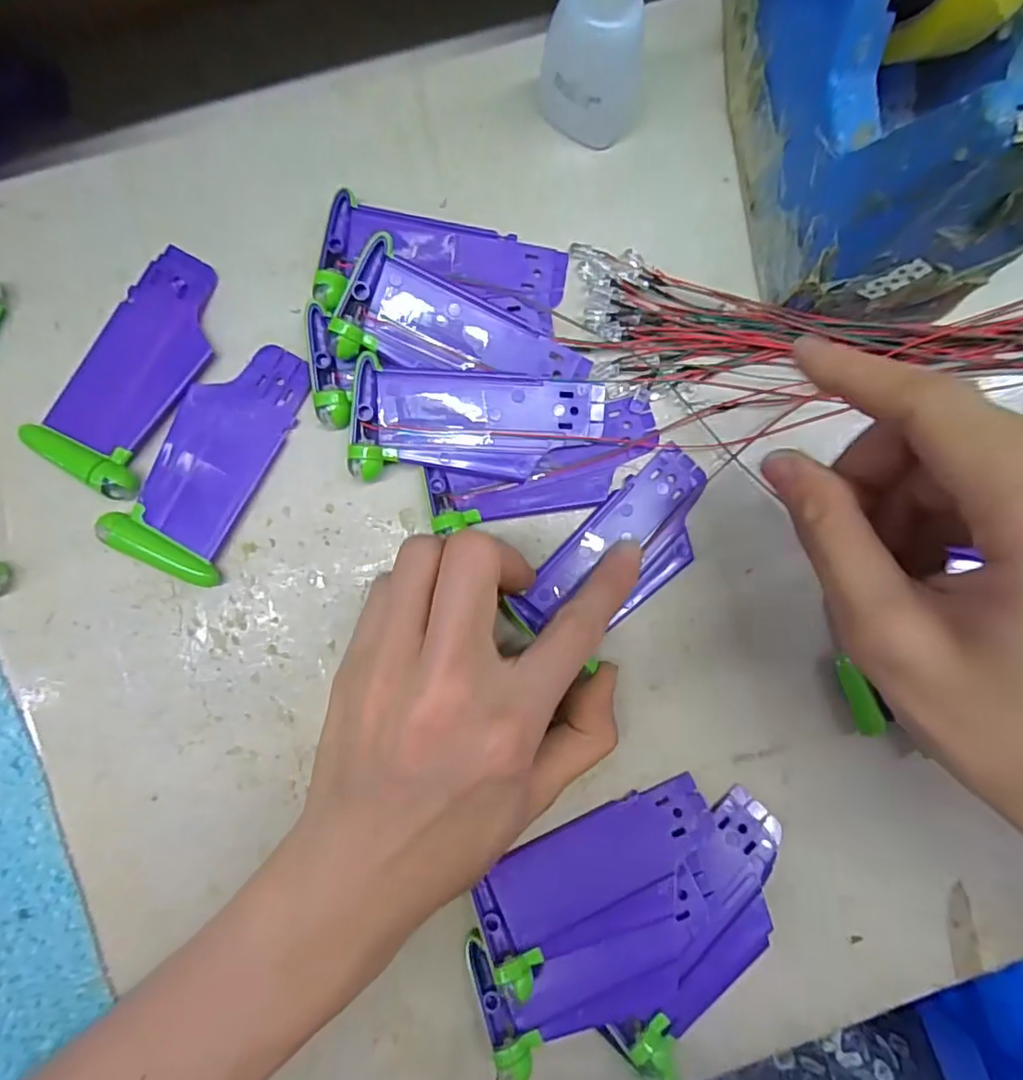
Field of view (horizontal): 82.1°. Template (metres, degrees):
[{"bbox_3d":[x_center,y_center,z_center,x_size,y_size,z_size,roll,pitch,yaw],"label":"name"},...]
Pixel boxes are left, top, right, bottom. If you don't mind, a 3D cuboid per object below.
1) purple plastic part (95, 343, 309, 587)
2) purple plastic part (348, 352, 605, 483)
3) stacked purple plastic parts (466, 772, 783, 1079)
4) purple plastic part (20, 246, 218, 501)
[{"bbox_3d":[-0.108,-0.031,0.214,0.038,0.007,0.089,27,87,-2],"label":"purple plastic part"},{"bbox_3d":[-0.012,-0.041,0.217,0.089,0.010,0.042,6,88,-2],"label":"purple plastic part"},{"bbox_3d":[0.044,0.136,0.206,0.116,0.023,0.072,-25,90,-3],"label":"stacked purple plastic parts"},{"bbox_3d":[-0.136,-0.063,0.212,0.040,0.008,0.089,29,87,-1],"label":"purple plastic part"}]

